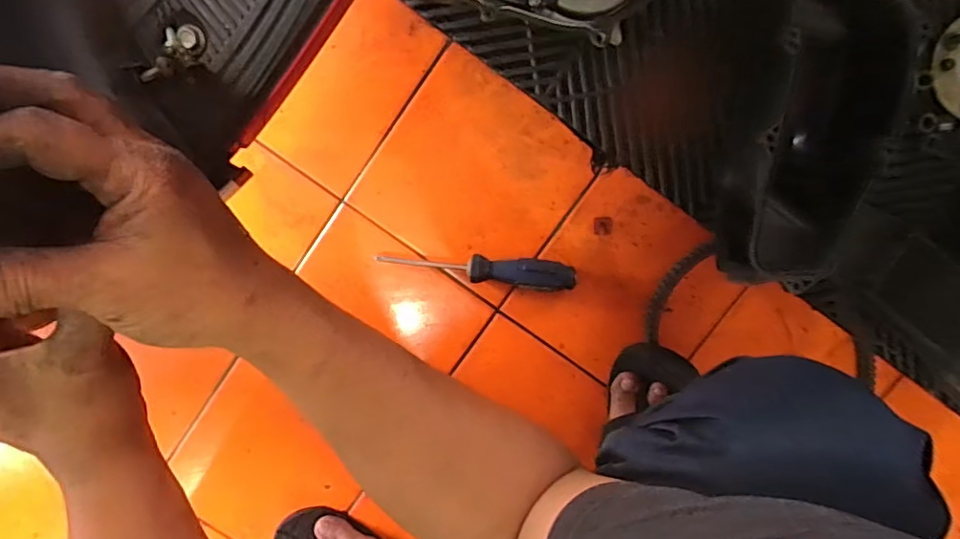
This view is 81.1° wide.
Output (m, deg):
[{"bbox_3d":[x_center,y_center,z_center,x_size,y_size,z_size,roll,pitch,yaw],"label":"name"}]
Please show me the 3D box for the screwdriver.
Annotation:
[{"bbox_3d":[-0.004,0.000,0.587,0.205,0.032,0.031,4,99,0],"label":"screwdriver"}]

